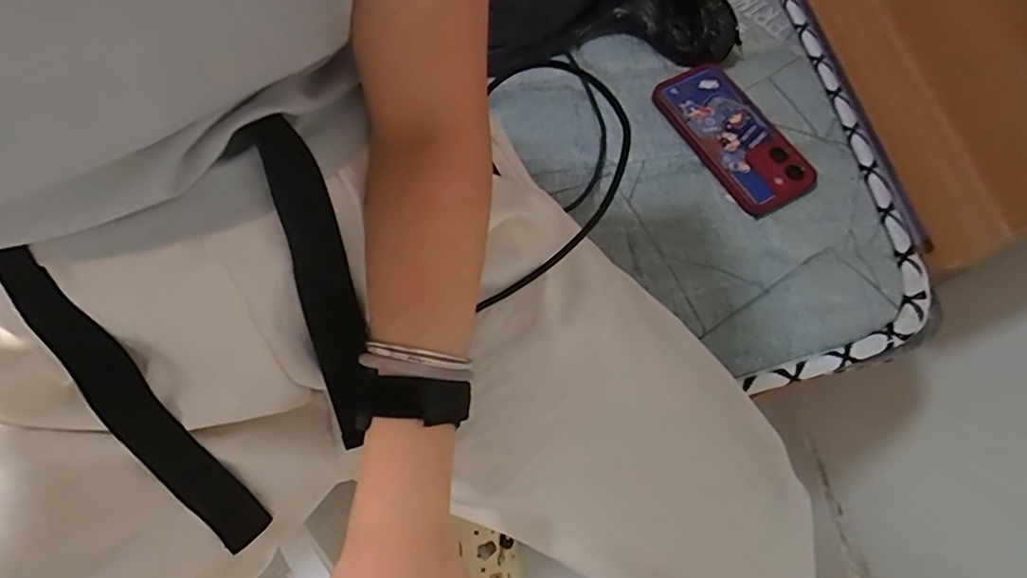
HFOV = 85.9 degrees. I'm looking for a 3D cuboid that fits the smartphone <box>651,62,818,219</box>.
[{"bbox_3d":[0.209,-0.148,0.531,0.080,0.018,0.165,-30,71,-16],"label":"smartphone"}]

